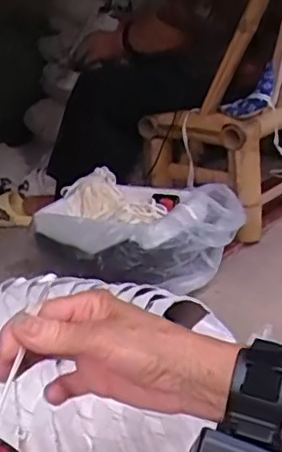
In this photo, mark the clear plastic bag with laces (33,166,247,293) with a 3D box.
[{"bbox_3d":[-0.005,0.009,1.465,0.385,0.167,0.344,14,28,41],"label":"clear plastic bag with laces"}]

